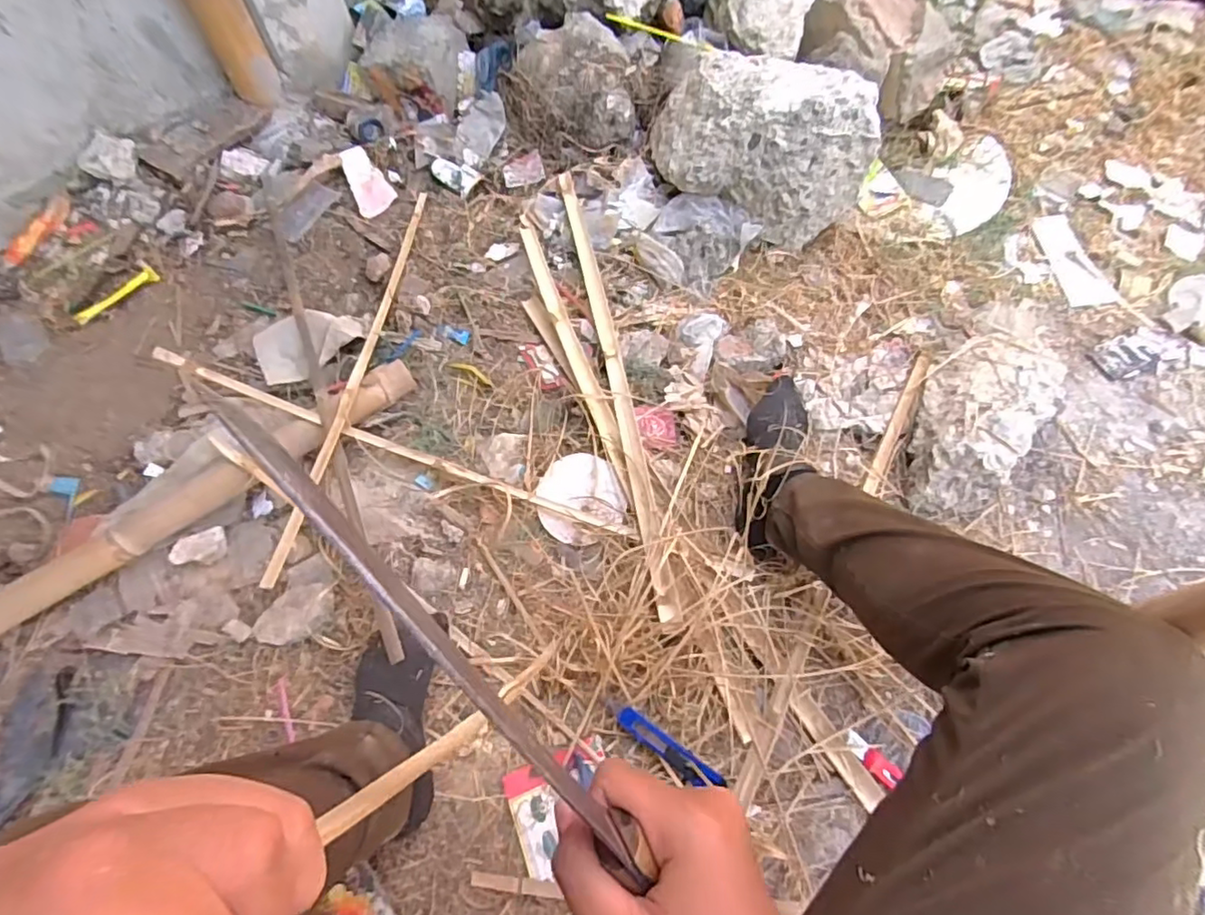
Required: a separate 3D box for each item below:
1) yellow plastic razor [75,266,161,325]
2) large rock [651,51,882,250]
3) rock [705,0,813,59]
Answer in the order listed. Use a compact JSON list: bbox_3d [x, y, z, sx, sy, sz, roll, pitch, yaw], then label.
[{"bbox_3d":[-0.798,-0.265,0.982,0.140,0.009,0.035,-41,69,-17],"label":"yellow plastic razor"},{"bbox_3d":[0.253,-0.516,0.979,0.361,0.221,0.194,20,67,10],"label":"large rock"},{"bbox_3d":[0.280,-0.806,1.095,0.184,0.086,0.139,11,64,7],"label":"rock"}]

